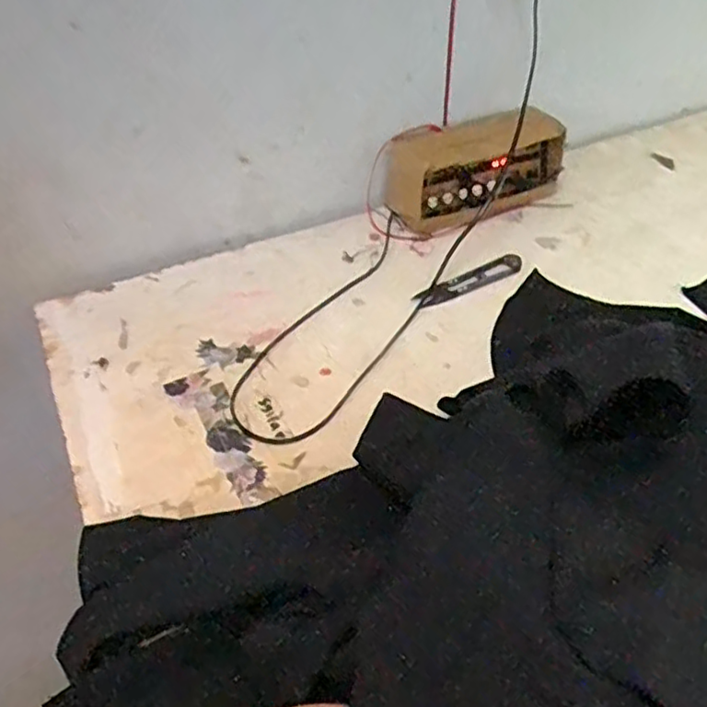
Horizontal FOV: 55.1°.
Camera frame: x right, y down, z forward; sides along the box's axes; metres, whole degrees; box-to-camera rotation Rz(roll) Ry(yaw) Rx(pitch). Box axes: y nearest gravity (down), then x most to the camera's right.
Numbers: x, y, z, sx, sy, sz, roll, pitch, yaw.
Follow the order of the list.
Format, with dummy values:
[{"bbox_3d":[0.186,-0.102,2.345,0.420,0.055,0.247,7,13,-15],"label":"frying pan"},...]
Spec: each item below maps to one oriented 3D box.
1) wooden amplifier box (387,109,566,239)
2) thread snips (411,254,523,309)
[{"bbox_3d":[0.131,-0.201,0.727,0.185,0.083,0.087,-23,45,-20],"label":"wooden amplifier box"},{"bbox_3d":[0.110,-0.069,0.639,0.117,0.004,0.026,-23,45,-20],"label":"thread snips"}]

